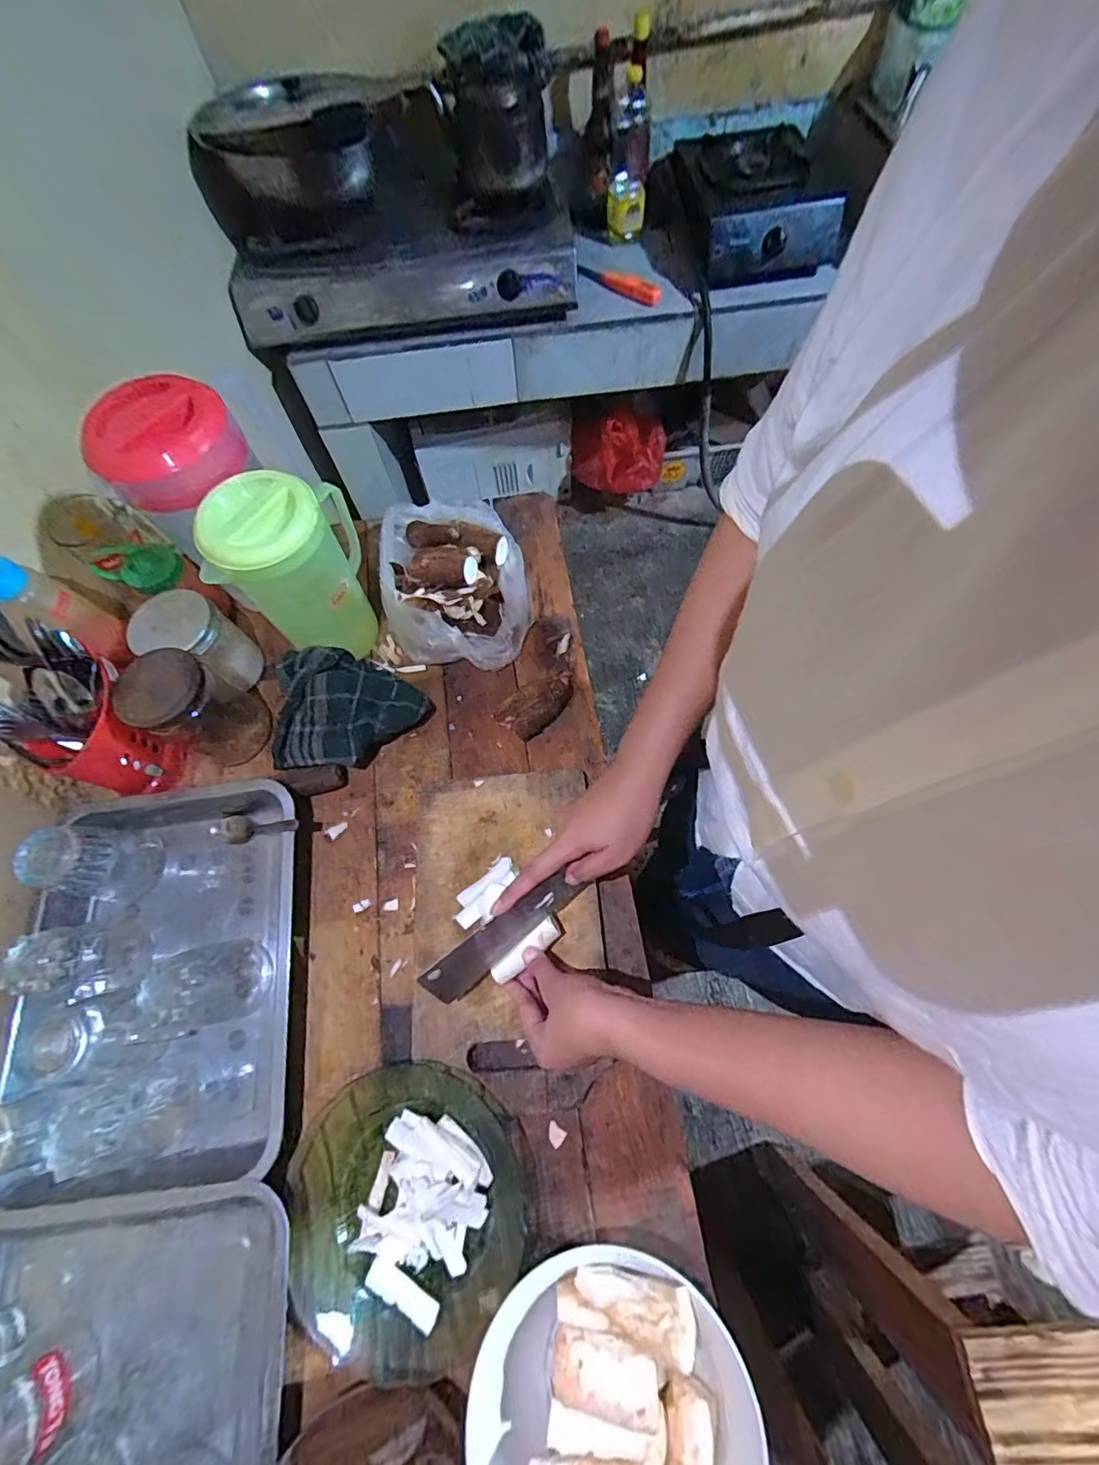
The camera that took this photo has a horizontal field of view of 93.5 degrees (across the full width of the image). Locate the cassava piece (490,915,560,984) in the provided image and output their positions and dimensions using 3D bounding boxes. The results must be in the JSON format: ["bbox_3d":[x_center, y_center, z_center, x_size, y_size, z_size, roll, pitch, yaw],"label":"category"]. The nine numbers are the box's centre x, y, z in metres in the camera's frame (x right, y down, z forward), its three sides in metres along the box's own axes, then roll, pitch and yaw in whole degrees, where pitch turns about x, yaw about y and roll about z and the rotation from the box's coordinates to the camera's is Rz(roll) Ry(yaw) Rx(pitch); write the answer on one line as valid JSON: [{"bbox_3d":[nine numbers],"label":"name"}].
[{"bbox_3d":[-0.022,0.194,0.460,0.071,0.017,0.019,-40,71,-6],"label":"cassava piece"}]

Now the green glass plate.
[{"bbox_3d":[-0.118,0.387,0.418,0.188,0.032,0.197,-1,67,3],"label":"green glass plate"}]

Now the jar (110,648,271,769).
[{"bbox_3d":[-0.363,-0.024,0.543,0.070,0.133,0.087,29,72,14],"label":"jar"}]

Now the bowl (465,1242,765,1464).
[{"bbox_3d":[0.041,0.458,0.345,0.176,0.090,0.183,-1,67,3],"label":"bowl"}]

